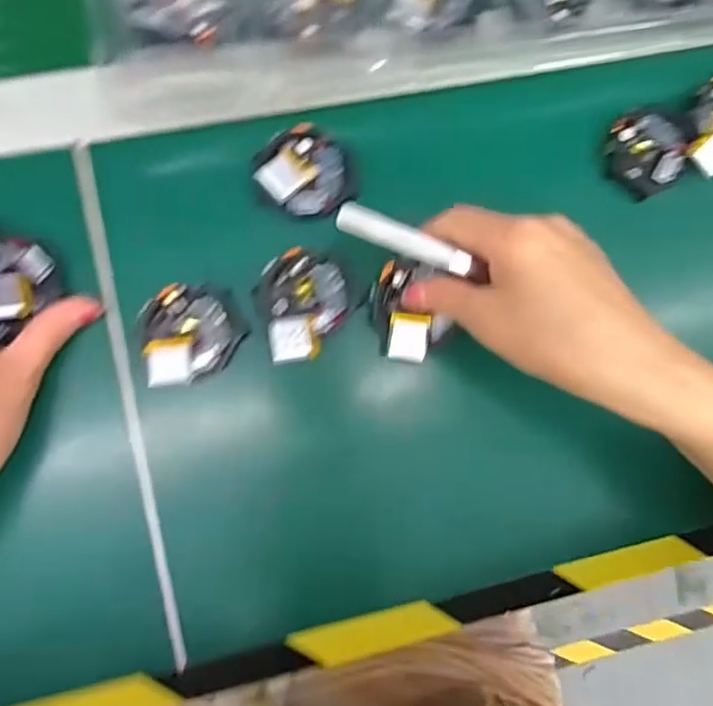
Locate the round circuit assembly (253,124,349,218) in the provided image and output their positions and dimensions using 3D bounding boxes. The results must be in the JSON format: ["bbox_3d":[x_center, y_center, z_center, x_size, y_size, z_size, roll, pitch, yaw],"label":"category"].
[{"bbox_3d":[-0.028,-0.099,0.306,0.049,0.011,0.045,1,85,-5],"label":"round circuit assembly"}]

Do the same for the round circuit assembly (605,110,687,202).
[{"bbox_3d":[0.173,-0.120,0.336,0.046,0.010,0.047,1,85,-5],"label":"round circuit assembly"}]

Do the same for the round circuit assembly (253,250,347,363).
[{"bbox_3d":[-0.028,-0.026,0.302,0.047,0.019,0.056,-18,87,-7],"label":"round circuit assembly"}]

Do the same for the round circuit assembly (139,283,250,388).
[{"bbox_3d":[-0.089,-0.009,0.293,0.048,0.018,0.047,1,85,-5],"label":"round circuit assembly"}]

